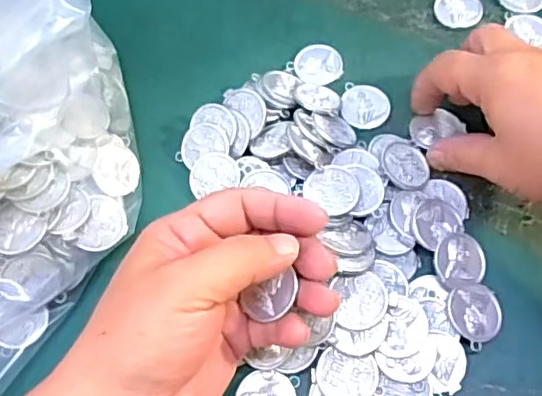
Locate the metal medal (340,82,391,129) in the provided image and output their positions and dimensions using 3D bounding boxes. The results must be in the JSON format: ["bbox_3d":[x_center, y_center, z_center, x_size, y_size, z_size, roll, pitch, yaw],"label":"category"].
[{"bbox_3d":[0.056,-0.055,0.351,0.028,0.004,0.030,-1,67,2],"label":"metal medal"}]

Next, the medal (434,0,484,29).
[{"bbox_3d":[0.120,-0.122,0.377,0.029,0.004,0.028,10,68,7],"label":"medal"}]

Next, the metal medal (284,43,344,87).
[{"bbox_3d":[0.029,-0.083,0.364,0.031,0.004,0.030,-1,67,2],"label":"metal medal"}]

